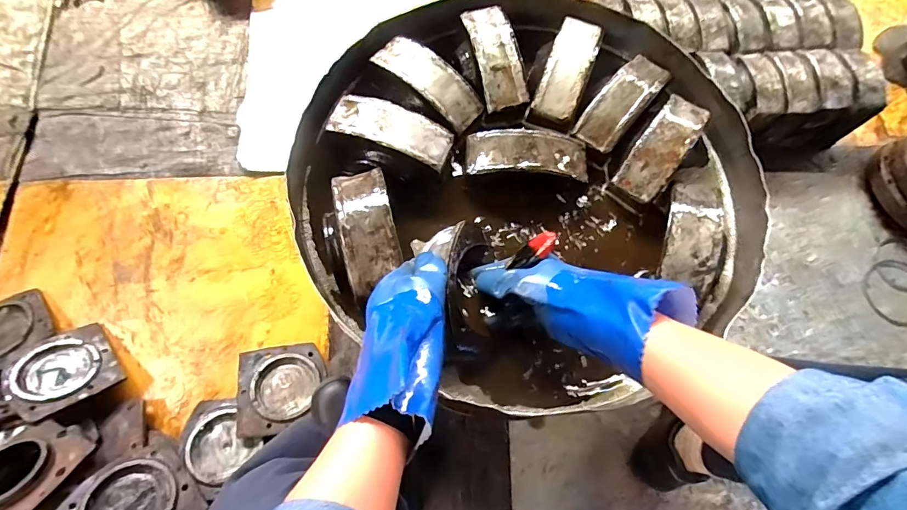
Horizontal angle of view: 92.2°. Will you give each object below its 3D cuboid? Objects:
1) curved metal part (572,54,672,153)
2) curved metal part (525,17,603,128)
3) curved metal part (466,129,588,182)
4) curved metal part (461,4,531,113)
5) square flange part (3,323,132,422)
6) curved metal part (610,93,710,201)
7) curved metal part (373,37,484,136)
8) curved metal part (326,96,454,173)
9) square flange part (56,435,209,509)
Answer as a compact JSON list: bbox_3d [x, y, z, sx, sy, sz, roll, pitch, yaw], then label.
[{"bbox_3d":[0.236,-0.216,0.602,0.062,0.031,0.166,40,74,9],"label":"curved metal part"},{"bbox_3d":[0.162,-0.264,0.620,0.064,0.039,0.166,20,86,10],"label":"curved metal part"},{"bbox_3d":[0.097,-0.132,0.573,0.158,0.030,0.059,5,72,-2],"label":"curved metal part"},{"bbox_3d":[0.058,-0.283,0.620,0.062,0.035,0.161,-13,73,-7],"label":"curved metal part"},{"bbox_3d":[-0.765,0.222,0.859,0.171,0.022,0.181,-21,58,-39],"label":"square flange part"},{"bbox_3d":[0.278,-0.146,0.579,0.060,0.031,0.158,36,74,8],"label":"curved metal part"},{"bbox_3d":[-0.036,-0.239,0.603,0.166,0.039,0.063,39,74,9],"label":"curved metal part"},{"bbox_3d":[-0.080,-0.161,0.567,0.154,0.033,0.059,20,72,3],"label":"curved metal part"},{"bbox_3d":[-0.507,0.392,0.686,0.162,0.020,0.170,42,48,14],"label":"square flange part"}]

